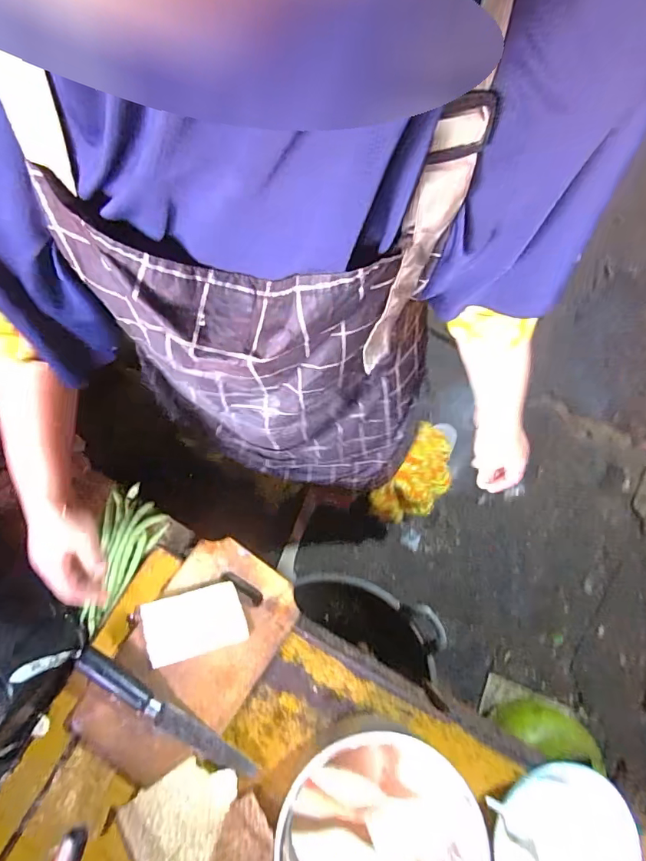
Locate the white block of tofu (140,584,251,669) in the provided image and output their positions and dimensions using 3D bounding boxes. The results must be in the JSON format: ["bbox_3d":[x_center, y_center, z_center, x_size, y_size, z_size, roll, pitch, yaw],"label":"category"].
[{"bbox_3d":[-0.154,0.231,0.565,0.114,0.025,0.072,-16,77,-3],"label":"white block of tofu"}]

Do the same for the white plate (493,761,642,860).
[{"bbox_3d":[0.270,0.463,0.518,0.147,0.015,0.153,-5,65,11],"label":"white plate"}]

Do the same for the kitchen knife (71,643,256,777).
[{"bbox_3d":[-0.180,0.329,0.539,0.243,0.019,0.028,39,80,-6],"label":"kitchen knife"}]

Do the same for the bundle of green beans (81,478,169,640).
[{"bbox_3d":[-0.261,0.166,0.609,0.078,0.021,0.179,10,73,3],"label":"bundle of green beans"}]

